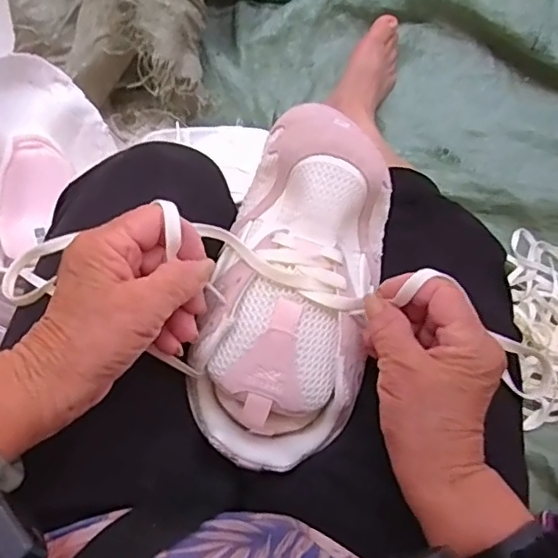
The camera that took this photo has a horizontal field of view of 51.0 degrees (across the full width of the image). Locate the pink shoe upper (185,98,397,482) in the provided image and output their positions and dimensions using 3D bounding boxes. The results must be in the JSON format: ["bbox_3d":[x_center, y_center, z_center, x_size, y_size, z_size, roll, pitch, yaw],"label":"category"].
[{"bbox_3d":[0.011,0.007,0.370,0.100,0.055,0.217,14,86,3],"label":"pink shoe upper"}]

